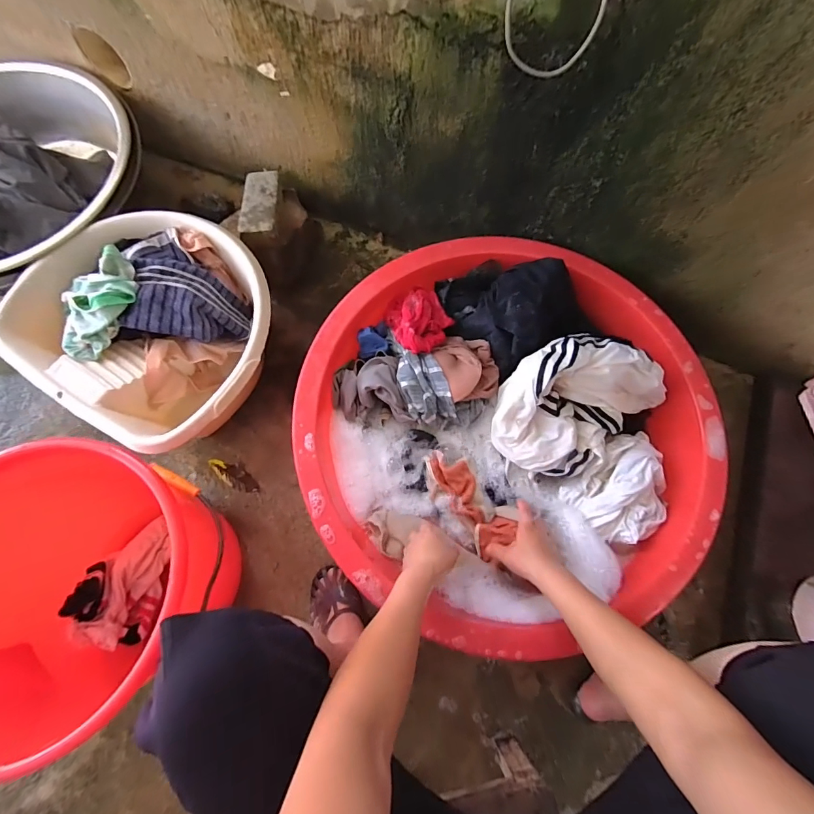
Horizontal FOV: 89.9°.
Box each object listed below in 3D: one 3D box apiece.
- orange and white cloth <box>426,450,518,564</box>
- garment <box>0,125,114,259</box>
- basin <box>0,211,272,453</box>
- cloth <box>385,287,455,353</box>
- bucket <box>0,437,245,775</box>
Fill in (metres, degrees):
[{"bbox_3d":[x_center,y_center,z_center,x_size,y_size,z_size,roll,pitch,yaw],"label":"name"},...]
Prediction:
[{"bbox_3d":[0.100,0.157,0.696,0.084,0.027,0.187,-35,83,-13],"label":"orange and white cloth"},{"bbox_3d":[-0.780,-0.429,0.827,0.350,0.111,0.298,-30,74,-12],"label":"garment"},{"bbox_3d":[-0.448,-0.139,0.768,0.417,0.190,0.379,31,72,8],"label":"basin"},{"bbox_3d":[0.023,-0.157,0.736,0.107,0.044,0.121,-30,75,-12],"label":"cloth"},{"bbox_3d":[-0.443,0.221,0.566,0.303,0.275,0.333,1,71,-2],"label":"bucket"}]

